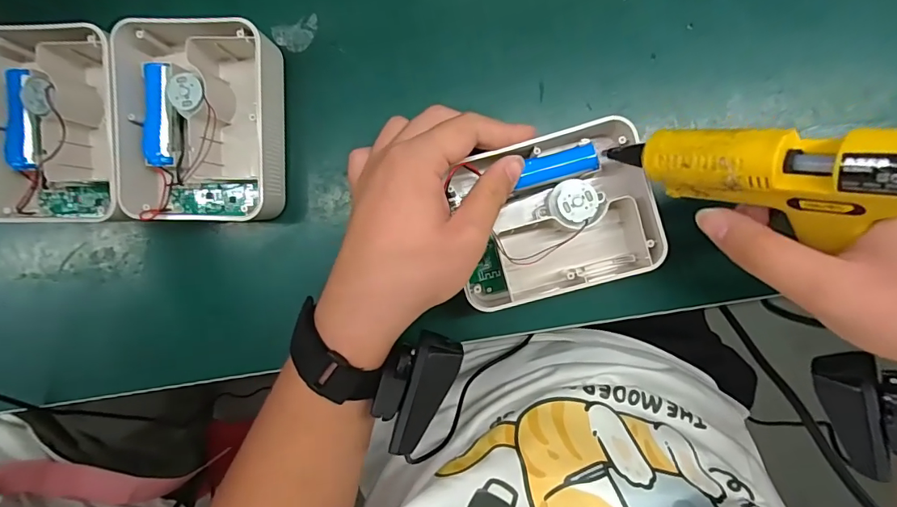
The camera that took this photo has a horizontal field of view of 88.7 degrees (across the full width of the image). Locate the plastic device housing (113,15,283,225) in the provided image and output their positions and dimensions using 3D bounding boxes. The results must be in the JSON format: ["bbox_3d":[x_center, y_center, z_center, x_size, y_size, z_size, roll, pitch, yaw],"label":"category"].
[{"bbox_3d":[-0.166,-0.089,0.315,0.104,0.044,0.133,0,93,3],"label":"plastic device housing"}]

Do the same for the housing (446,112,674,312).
[{"bbox_3d":[0.069,-0.023,0.303,0.126,0.045,0.105,-17,92,4],"label":"housing"}]

